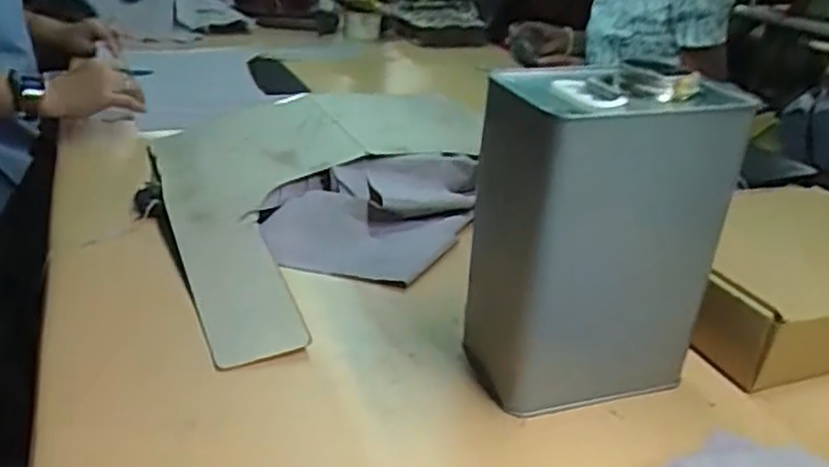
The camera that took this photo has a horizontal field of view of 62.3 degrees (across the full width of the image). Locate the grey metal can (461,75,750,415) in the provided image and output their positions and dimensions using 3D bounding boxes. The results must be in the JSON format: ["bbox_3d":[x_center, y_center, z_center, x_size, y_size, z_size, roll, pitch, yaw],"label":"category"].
[{"bbox_3d":[0.130,0.000,0.513,0.151,0.229,0.109,-5,29,-17],"label":"grey metal can"}]

